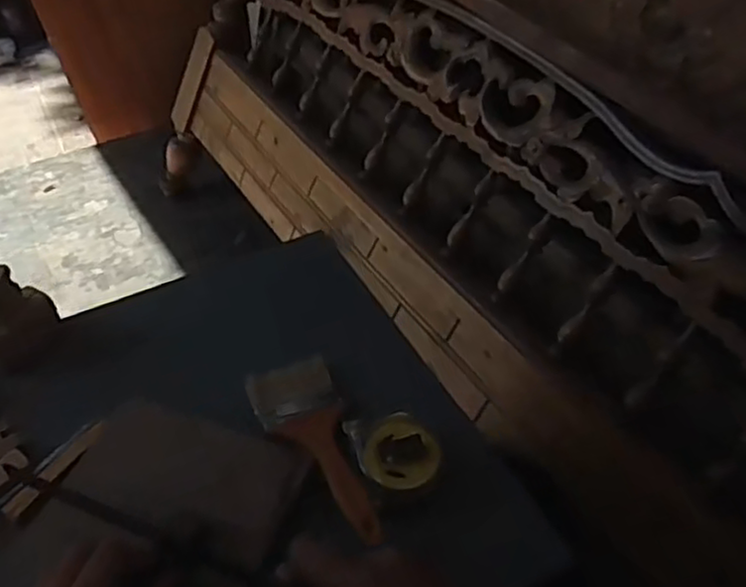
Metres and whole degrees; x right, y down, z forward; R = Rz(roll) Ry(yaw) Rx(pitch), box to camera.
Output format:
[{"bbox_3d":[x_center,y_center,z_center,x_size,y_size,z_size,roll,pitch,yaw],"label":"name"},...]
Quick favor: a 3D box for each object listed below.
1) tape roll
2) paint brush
[{"bbox_3d":[0.018,0.116,0.517,0.059,0.017,0.066,-14,47,-14],"label":"tape roll"},{"bbox_3d":[-0.043,0.112,0.518,0.065,0.026,0.180,-15,47,-14],"label":"paint brush"}]

